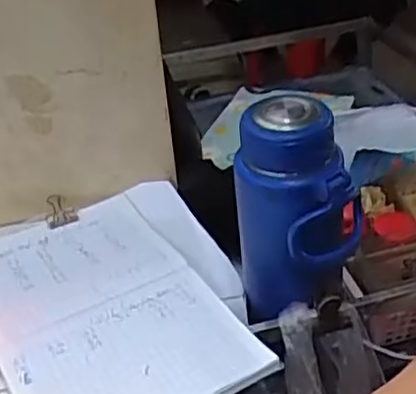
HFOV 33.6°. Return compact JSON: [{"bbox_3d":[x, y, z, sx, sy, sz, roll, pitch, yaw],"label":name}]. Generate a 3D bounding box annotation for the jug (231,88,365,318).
[{"bbox_3d":[0.081,0.019,0.629,0.102,0.205,0.088,-14,35,-14],"label":"jug"}]

